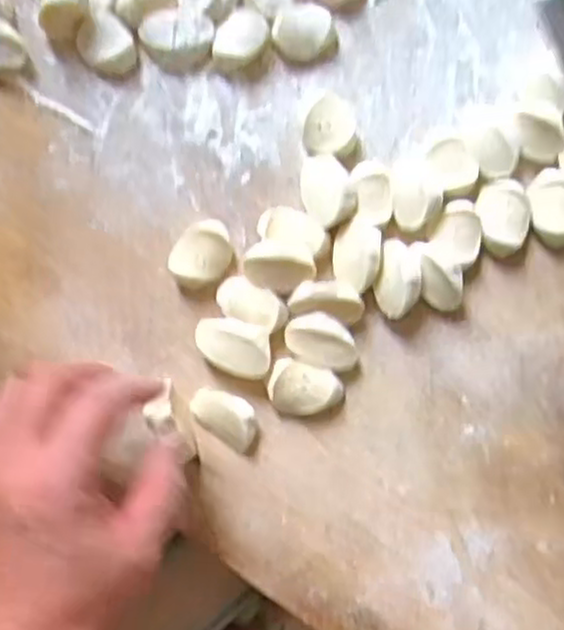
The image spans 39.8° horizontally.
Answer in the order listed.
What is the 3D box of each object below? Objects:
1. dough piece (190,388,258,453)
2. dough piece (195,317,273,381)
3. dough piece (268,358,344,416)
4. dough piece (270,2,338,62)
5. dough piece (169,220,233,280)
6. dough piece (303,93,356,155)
[{"bbox_3d":[-0.028,0.051,0.393,0.036,0.011,0.024,32,88,-6],"label":"dough piece"},{"bbox_3d":[-0.024,0.016,0.393,0.039,0.013,0.026,18,90,-6],"label":"dough piece"},{"bbox_3d":[0.012,0.038,0.393,0.037,0.013,0.027,17,90,-6],"label":"dough piece"},{"bbox_3d":[0.012,-0.144,0.396,0.032,0.010,0.027,-6,93,-6],"label":"dough piece"},{"bbox_3d":[-0.040,-0.032,0.395,0.027,0.011,0.034,34,88,-6],"label":"dough piece"},{"bbox_3d":[0.025,-0.095,0.395,0.024,0.014,0.030,24,89,-6],"label":"dough piece"}]

